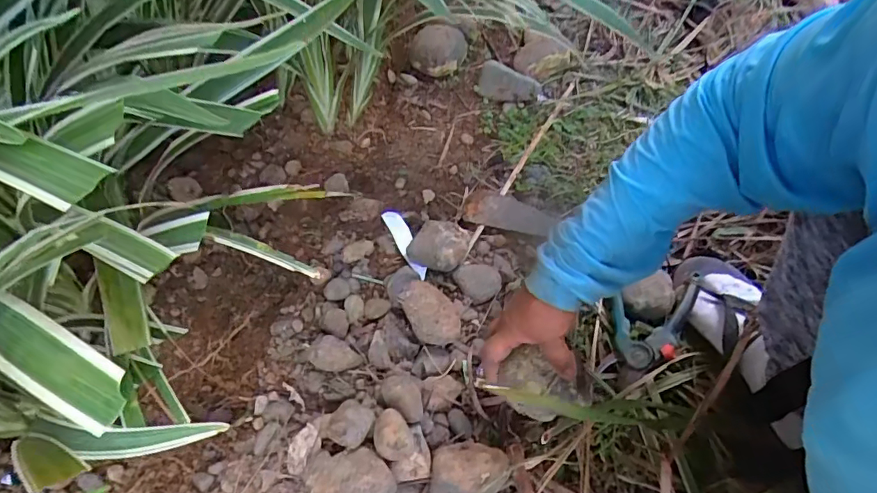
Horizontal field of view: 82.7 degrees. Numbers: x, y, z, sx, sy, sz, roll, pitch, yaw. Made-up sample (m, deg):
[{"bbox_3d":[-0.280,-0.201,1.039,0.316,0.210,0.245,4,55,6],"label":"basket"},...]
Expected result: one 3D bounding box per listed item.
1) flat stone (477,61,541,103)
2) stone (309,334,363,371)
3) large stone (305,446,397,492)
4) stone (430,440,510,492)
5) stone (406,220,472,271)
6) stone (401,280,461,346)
[{"bbox_3d":[0.116,-0.275,0.831,0.105,0.033,0.058,18,57,11],"label":"flat stone"},{"bbox_3d":[-0.118,0.123,0.572,0.059,0.036,0.036,8,56,4],"label":"stone"},{"bbox_3d":[-0.087,0.231,0.489,0.071,0.062,0.078,0,56,0],"label":"large stone"},{"bbox_3d":[0.028,0.228,0.504,0.080,0.043,0.064,-29,61,-20],"label":"stone"},{"bbox_3d":[0.000,-0.002,0.649,0.072,0.043,0.058,16,57,9],"label":"stone"},{"bbox_3d":[-0.008,0.079,0.583,0.056,0.047,0.077,-24,59,-15],"label":"stone"}]

